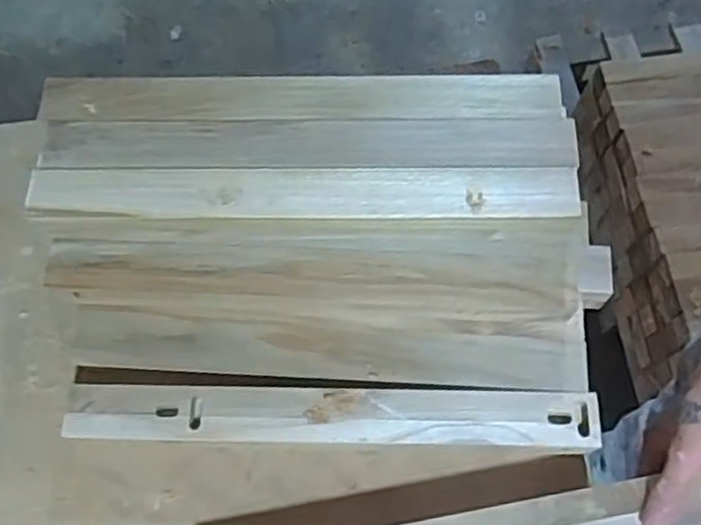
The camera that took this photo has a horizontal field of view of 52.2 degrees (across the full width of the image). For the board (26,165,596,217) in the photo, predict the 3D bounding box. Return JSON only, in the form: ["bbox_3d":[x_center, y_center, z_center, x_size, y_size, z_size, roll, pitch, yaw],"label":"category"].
[{"bbox_3d":[-0.044,-0.062,0.595,0.450,0.023,0.042,2,67,1],"label":"board"}]

